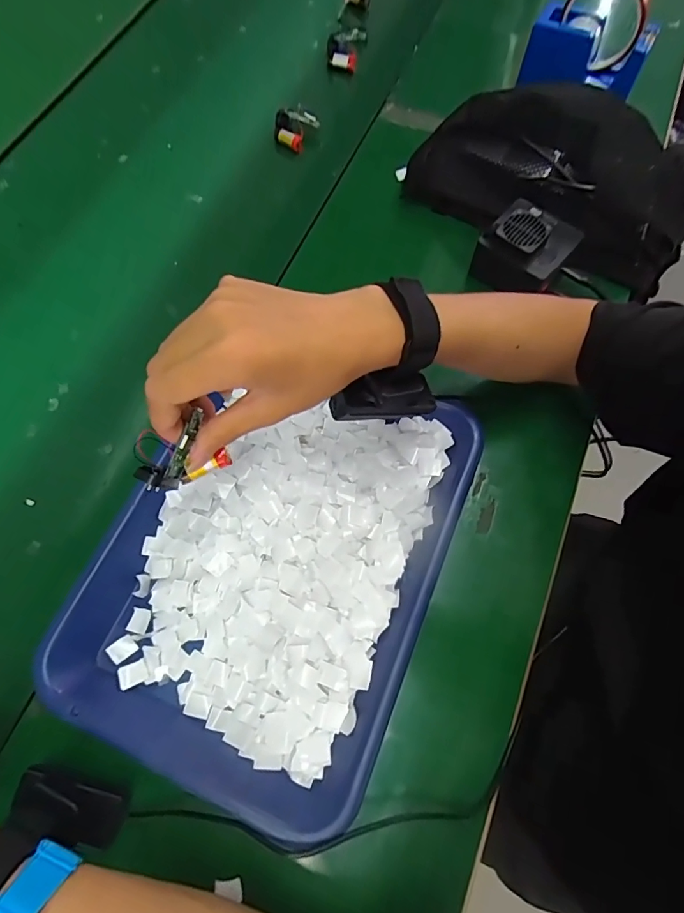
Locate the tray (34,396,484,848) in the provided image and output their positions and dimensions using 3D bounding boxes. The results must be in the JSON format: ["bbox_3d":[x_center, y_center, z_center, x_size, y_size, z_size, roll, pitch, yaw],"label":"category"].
[{"bbox_3d":[-0.055,0.076,0.363,0.252,0.034,0.314,21,71,9],"label":"tray"}]

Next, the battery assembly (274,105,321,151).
[{"bbox_3d":[-0.058,-0.404,0.559,0.048,0.025,0.050,0,69,1],"label":"battery assembly"}]

